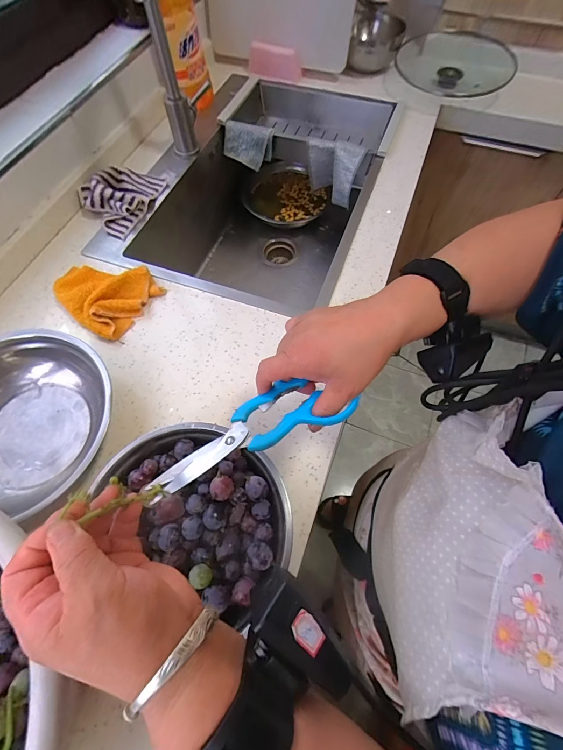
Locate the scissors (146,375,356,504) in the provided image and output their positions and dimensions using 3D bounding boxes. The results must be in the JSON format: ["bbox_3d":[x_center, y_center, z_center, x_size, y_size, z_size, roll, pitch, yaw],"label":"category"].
[{"bbox_3d":[-0.030,0.052,0.299,0.183,0.018,0.059,-28,65,-3],"label":"scissors"}]

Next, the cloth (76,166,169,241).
[{"bbox_3d":[-0.305,-0.339,0.626,0.114,0.050,0.158,22,64,11],"label":"cloth"}]

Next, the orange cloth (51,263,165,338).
[{"bbox_3d":[-0.285,-0.138,0.536,0.151,0.034,0.127,30,66,15],"label":"orange cloth"}]

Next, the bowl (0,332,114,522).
[{"bbox_3d":[-0.331,0.048,0.421,0.199,0.066,0.206,0,62,-1],"label":"bowl"}]

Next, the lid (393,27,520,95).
[{"bbox_3d":[0.432,-0.759,0.839,0.292,0.072,0.271,12,62,5],"label":"lid"}]

